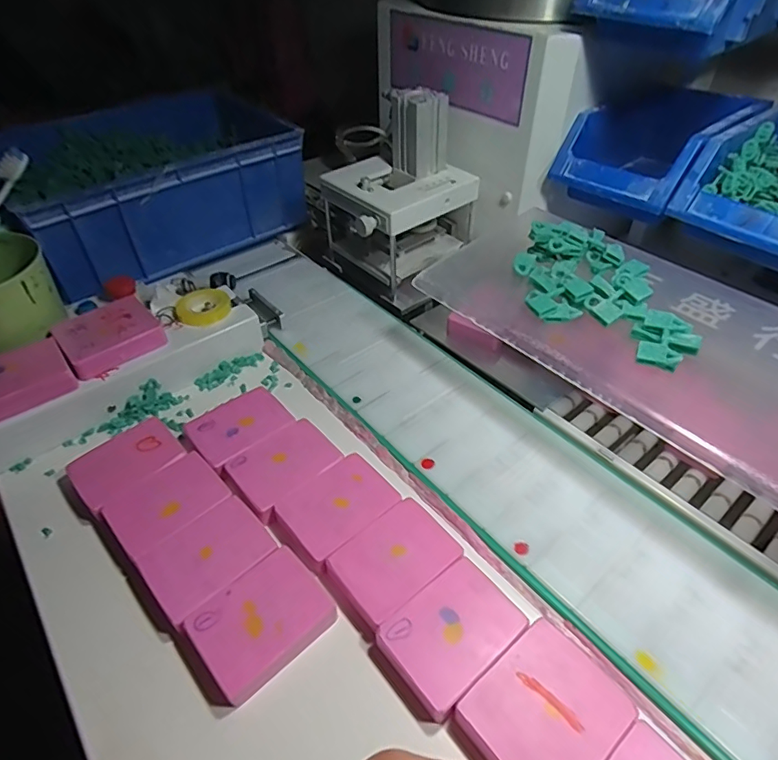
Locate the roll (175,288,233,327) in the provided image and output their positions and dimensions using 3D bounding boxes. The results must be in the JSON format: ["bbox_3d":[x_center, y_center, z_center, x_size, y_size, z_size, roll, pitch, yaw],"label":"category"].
[{"bbox_3d":[-0.183,-0.071,0.515,0.052,0.014,0.052,1,42,-1],"label":"roll"}]

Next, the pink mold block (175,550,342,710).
[{"bbox_3d":[-0.082,0.154,0.327,0.084,0.022,0.059,-31,52,-31],"label":"pink mold block"}]

